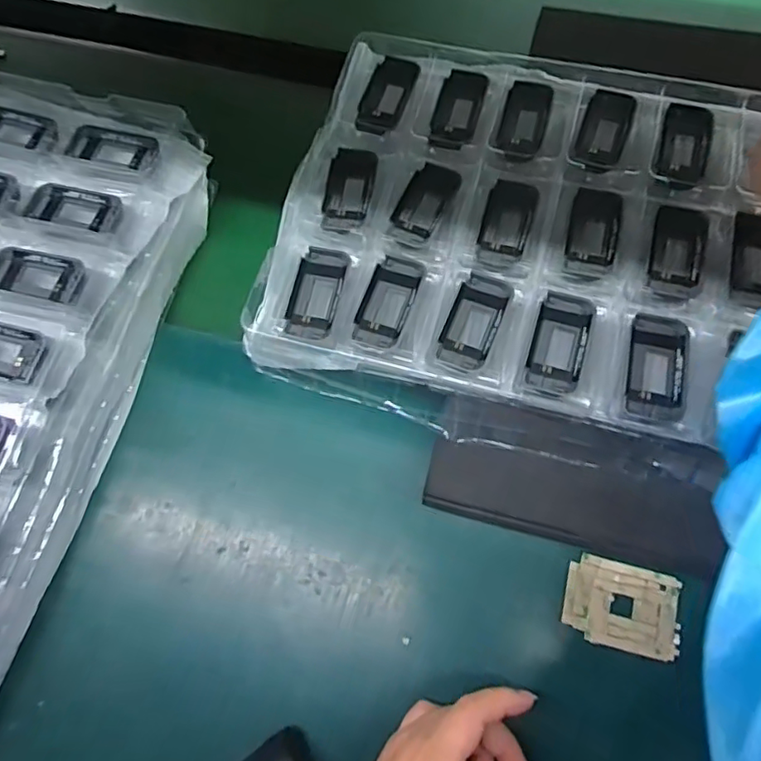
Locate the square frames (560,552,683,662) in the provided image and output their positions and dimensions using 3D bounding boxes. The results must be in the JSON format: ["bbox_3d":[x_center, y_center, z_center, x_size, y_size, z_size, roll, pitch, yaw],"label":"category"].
[{"bbox_3d":[0.162,0.152,0.394,0.073,0.005,0.054,14,68,9],"label":"square frames"}]

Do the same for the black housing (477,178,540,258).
[{"bbox_3d":[0.099,-0.126,0.452,0.037,0.011,0.065,16,68,9],"label":"black housing"}]

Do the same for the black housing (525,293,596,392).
[{"bbox_3d":[0.119,-0.026,0.385,0.034,0.005,0.069,16,69,10],"label":"black housing"}]

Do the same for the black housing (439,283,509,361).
[{"bbox_3d":[0.062,-0.040,0.394,0.034,0.007,0.048,21,69,11],"label":"black housing"}]

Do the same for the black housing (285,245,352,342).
[{"bbox_3d":[-0.043,-0.062,0.409,0.033,0.009,0.068,11,68,8],"label":"black housing"}]

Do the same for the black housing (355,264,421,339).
[{"bbox_3d":[0.005,-0.054,0.404,0.033,0.006,0.049,19,69,11],"label":"black housing"}]

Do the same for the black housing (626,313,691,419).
[{"bbox_3d":[0.190,-0.010,0.399,0.039,0.010,0.075,13,68,8],"label":"black housing"}]

